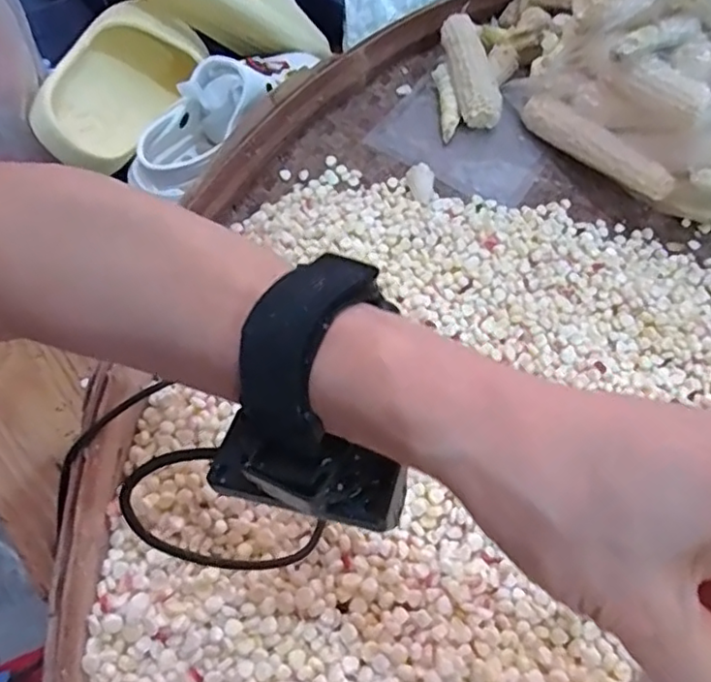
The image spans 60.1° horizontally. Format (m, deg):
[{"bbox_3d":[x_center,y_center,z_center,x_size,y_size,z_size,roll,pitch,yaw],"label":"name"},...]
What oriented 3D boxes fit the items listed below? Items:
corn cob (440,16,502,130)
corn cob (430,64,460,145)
[{"bbox_3d":[0.112,-0.262,0.597,0.040,0.038,0.113,-11,78,-10],"label":"corn cob"},{"bbox_3d":[0.089,-0.235,0.603,0.018,0.017,0.088,-4,69,-4],"label":"corn cob"}]

